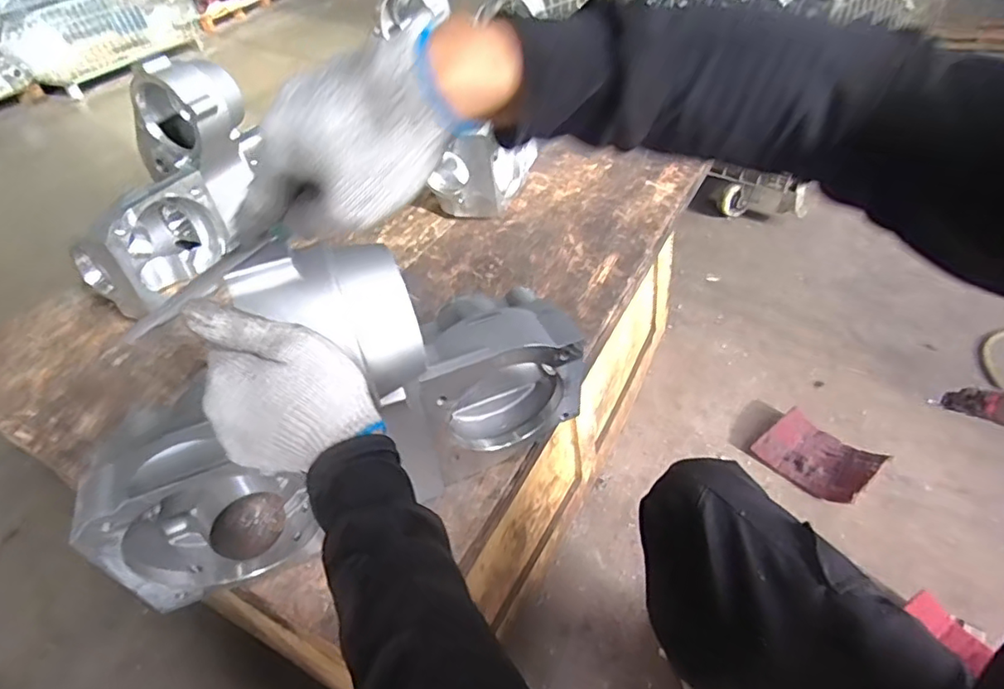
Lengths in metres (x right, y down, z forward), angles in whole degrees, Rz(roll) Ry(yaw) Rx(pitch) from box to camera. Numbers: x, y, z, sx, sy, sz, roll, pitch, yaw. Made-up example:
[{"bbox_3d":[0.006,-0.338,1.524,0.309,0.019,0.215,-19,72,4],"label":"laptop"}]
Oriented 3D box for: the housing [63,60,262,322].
[{"bbox_3d":[-0.528,-0.244,0.908,0.196,0.397,0.162,36,18,37],"label":"housing"}]

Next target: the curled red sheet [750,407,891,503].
[{"bbox_3d":[0.631,0.222,1.162,0.148,0.040,0.197,-30,45,-23],"label":"curled red sheet"}]

